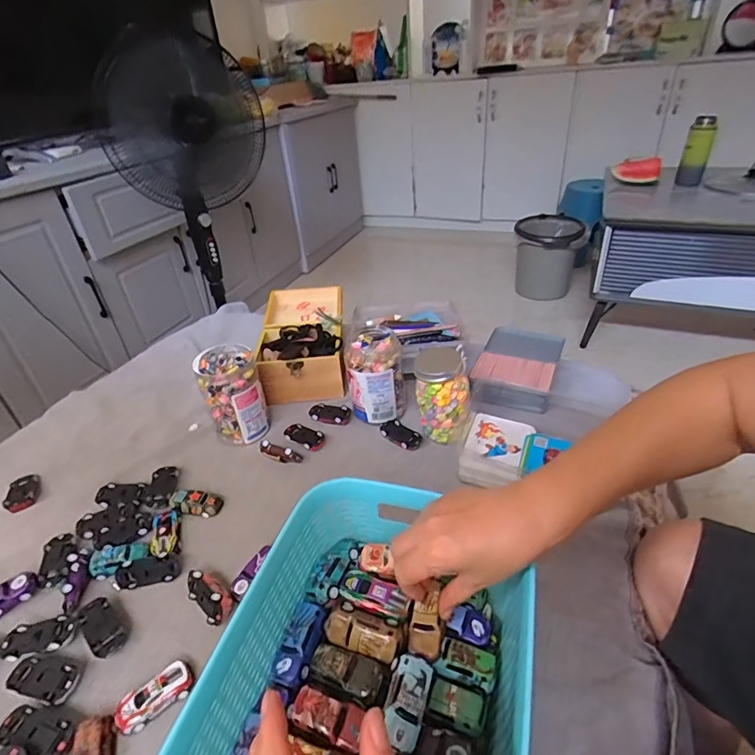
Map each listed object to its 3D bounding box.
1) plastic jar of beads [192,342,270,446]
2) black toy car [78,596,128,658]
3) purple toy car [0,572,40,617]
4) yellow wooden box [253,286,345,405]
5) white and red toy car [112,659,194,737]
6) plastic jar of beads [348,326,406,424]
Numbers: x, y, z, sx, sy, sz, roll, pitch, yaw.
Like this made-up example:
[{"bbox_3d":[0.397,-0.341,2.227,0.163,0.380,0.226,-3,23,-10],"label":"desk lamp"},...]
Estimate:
[{"bbox_3d":[-0.212,0.026,0.673,0.085,0.125,0.079,-3,36,2],"label":"plastic jar of beads"},{"bbox_3d":[-0.277,0.252,0.463,0.061,0.019,0.030,27,46,37],"label":"black toy car"},{"bbox_3d":[-0.397,0.235,0.487,0.029,0.020,0.063,27,46,37],"label":"purple toy car"},{"bbox_3d":[-0.134,-0.072,0.831,0.141,0.073,0.266,-6,36,-1],"label":"yellow wooden box"},{"bbox_3d":[-0.197,0.285,0.408,0.063,0.022,0.028,-27,41,-28],"label":"white and red toy car"},{"bbox_3d":[-0.002,-0.005,0.687,0.078,0.118,0.085,-3,36,2],"label":"plastic jar of beads"}]

